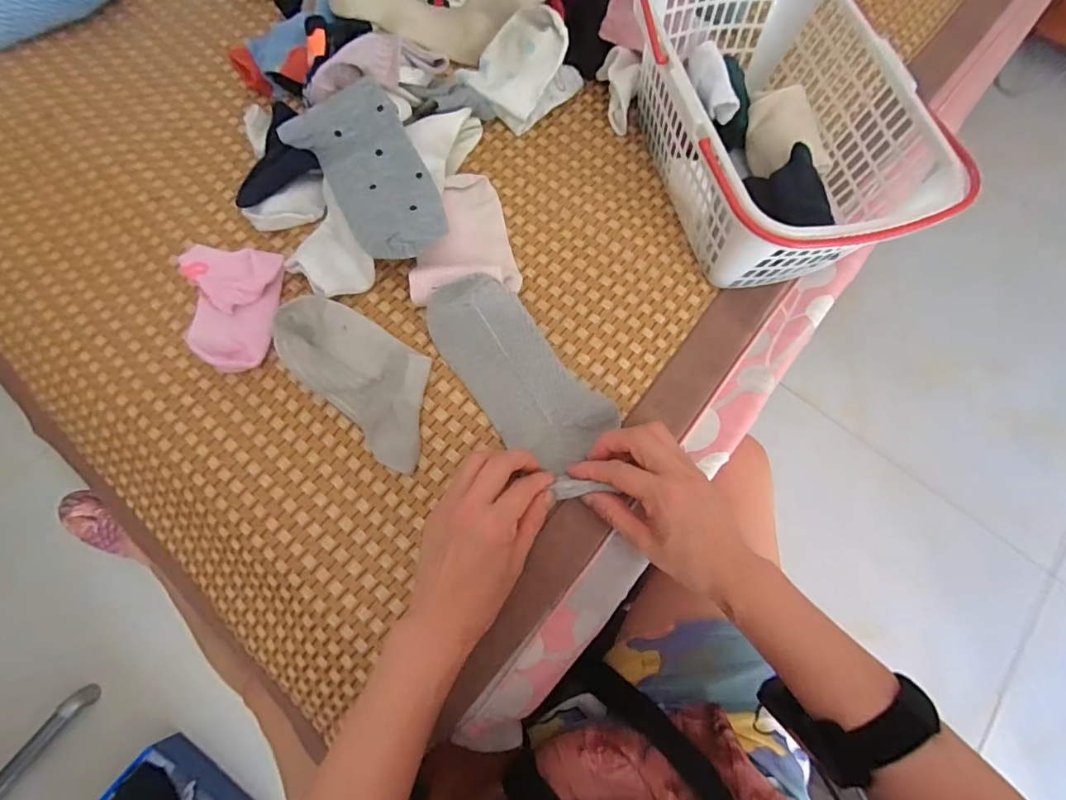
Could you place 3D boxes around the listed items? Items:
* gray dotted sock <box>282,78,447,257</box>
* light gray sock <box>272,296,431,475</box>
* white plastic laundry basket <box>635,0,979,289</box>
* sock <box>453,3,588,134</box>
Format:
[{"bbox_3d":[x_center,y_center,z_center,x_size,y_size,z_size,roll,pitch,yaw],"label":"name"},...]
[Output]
[{"bbox_3d":[-0.126,-0.180,0.408,0.086,0.067,0.133,-36,77,-13],"label":"gray dotted sock"},{"bbox_3d":[-0.132,-0.022,0.393,0.153,0.019,0.075,44,80,5],"label":"light gray sock"},{"bbox_3d":[0.198,-0.227,0.439,0.182,0.132,0.275,-15,73,-8],"label":"white plastic laundry basket"},{"bbox_3d":[-0.010,-0.320,0.478,0.079,0.064,0.100,38,74,9],"label":"sock"}]

